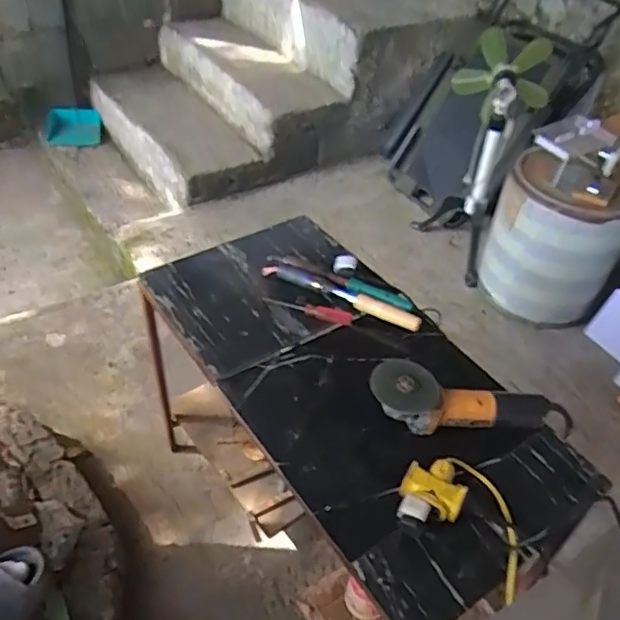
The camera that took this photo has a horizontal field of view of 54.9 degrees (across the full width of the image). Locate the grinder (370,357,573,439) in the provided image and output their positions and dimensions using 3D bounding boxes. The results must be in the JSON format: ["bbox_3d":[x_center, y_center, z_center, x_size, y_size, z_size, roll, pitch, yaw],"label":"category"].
[{"bbox_3d":[0.253,0.145,0.931,0.334,0.097,0.085,8,39,-14],"label":"grinder"}]

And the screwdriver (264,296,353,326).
[{"bbox_3d":[-0.005,0.003,1.108,0.166,0.023,0.032,11,43,4],"label":"screwdriver"}]

